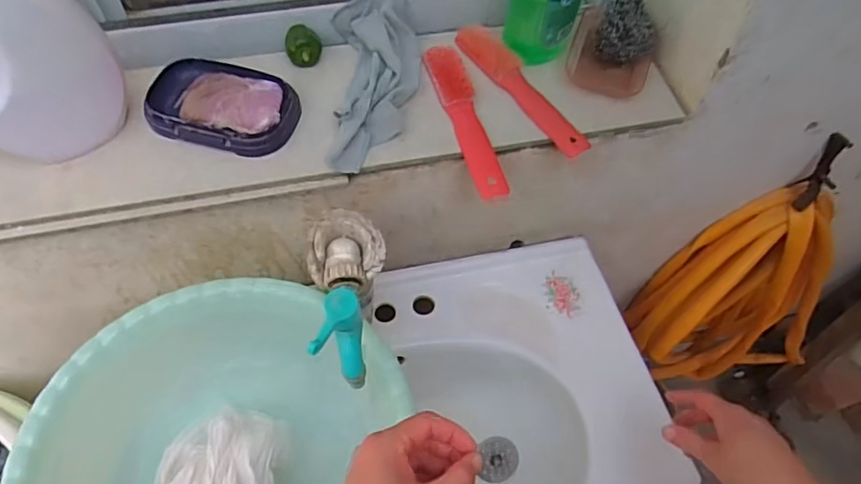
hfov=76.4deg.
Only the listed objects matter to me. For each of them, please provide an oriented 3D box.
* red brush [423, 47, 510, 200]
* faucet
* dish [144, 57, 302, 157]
[{"bbox_3d":[0.037,-0.137,0.591,0.041,0.029,0.207,-13,59,-11],"label":"red brush"},{"bbox_3d":[-0.083,0.043,0.517,0.071,0.085,0.157,4,57,-1],"label":"faucet"},{"bbox_3d":[-0.212,-0.140,0.559,0.142,0.028,0.096,17,58,8],"label":"dish"}]

